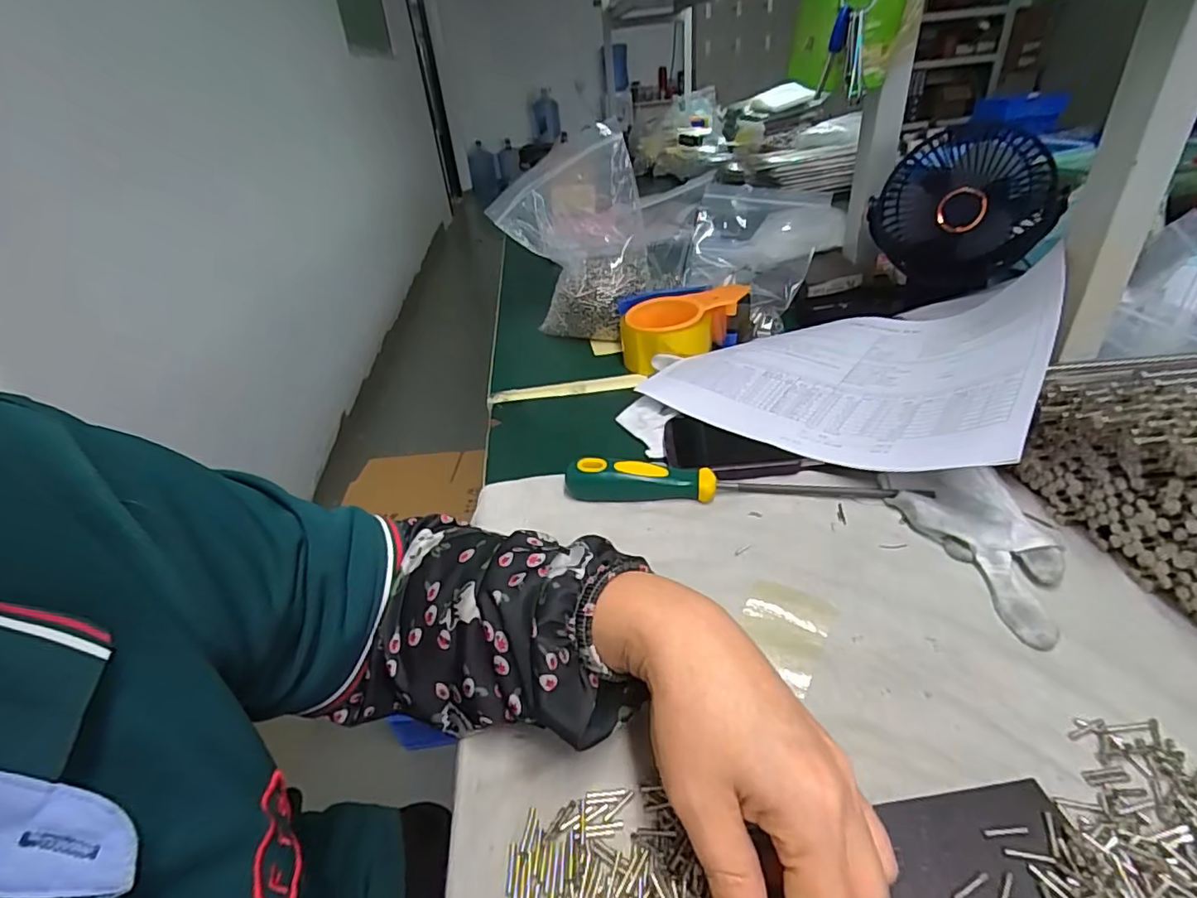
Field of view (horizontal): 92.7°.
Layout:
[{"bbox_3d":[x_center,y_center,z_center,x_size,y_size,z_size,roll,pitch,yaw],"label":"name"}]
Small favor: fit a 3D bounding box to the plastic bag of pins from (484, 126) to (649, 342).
[{"bbox_3d":[-0.021,-0.239,0.667,0.160,0.201,0.115,25,47,39],"label":"plastic bag of pins"}]

